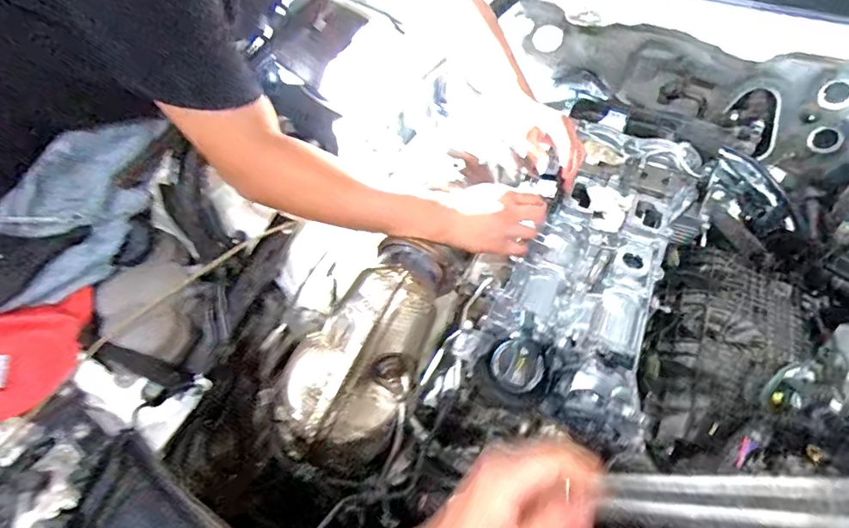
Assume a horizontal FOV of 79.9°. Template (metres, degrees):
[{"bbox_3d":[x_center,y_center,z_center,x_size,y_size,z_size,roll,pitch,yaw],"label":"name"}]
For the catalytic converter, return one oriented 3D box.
[{"bbox_3d":[-0.071,0.114,0.674,0.145,0.126,0.300,27,80,19],"label":"catalytic converter"}]

